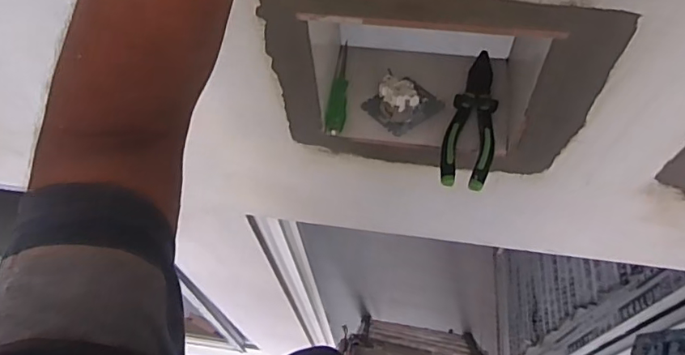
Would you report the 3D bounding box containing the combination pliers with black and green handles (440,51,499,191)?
[{"bbox_3d":[0.143,-0.067,0.577,0.051,0.014,0.170,11,62,10],"label":"combination pliers with black and green handles"}]

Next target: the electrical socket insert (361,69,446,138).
[{"bbox_3d":[0.066,-0.087,0.584,0.065,0.031,0.067,-36,65,-15],"label":"electrical socket insert"}]

